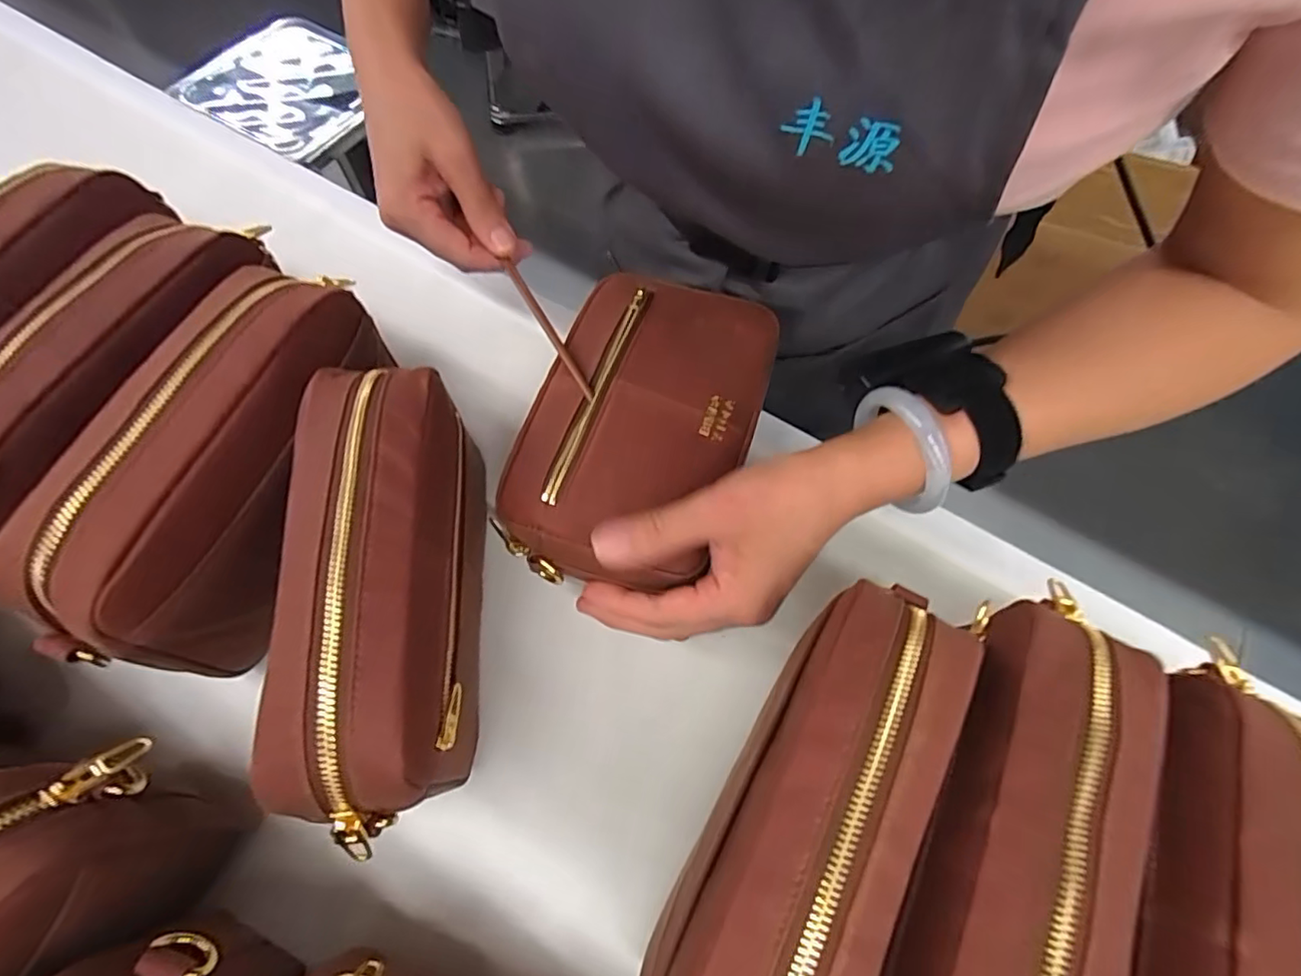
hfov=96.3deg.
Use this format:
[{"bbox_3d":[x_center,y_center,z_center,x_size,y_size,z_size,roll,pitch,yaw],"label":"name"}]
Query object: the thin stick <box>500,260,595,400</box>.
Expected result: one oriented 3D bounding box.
[{"bbox_3d":[-0.062,-0.096,0.345,0.006,0.009,0.114,-27,71,-14],"label":"thin stick"}]

